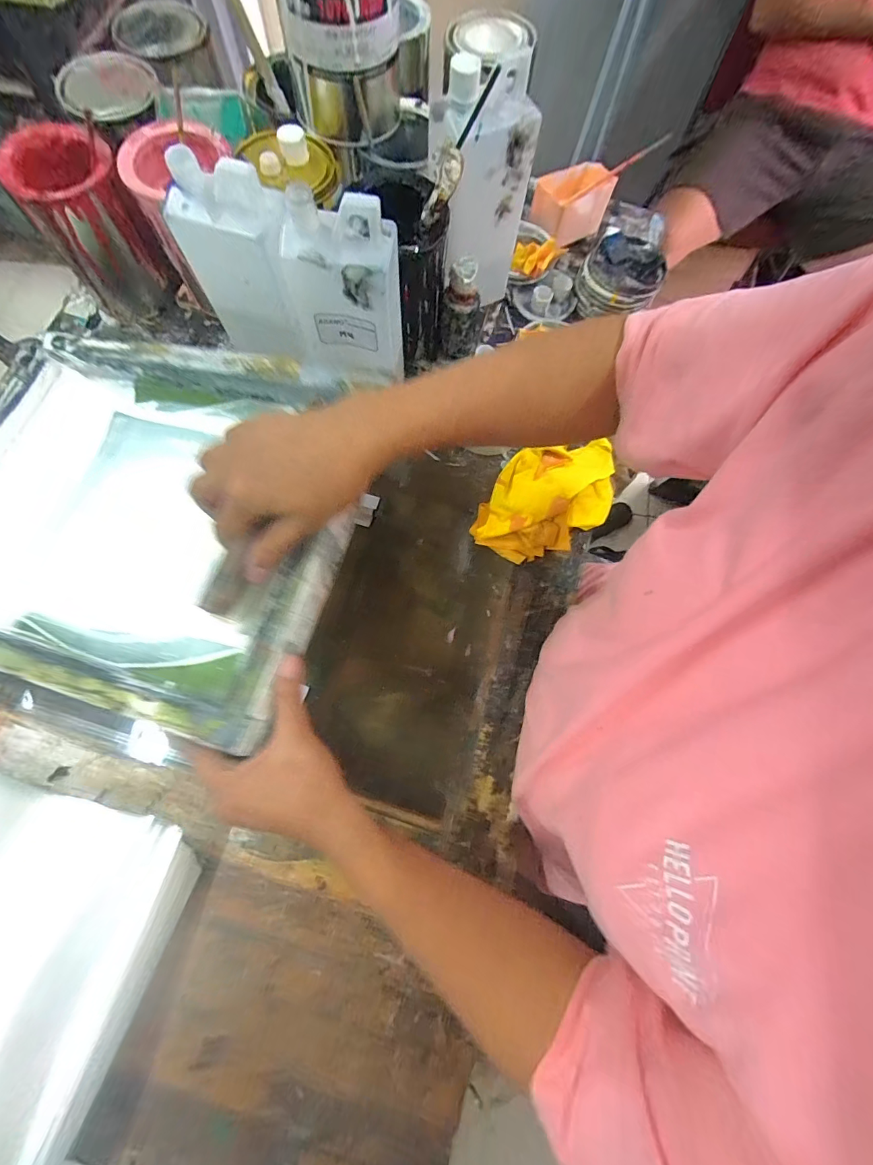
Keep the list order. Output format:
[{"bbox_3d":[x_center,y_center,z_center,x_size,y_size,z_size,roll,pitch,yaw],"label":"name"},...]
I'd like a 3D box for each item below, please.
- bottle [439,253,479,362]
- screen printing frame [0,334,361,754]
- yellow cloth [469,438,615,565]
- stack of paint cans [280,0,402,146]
[{"bbox_3d":[0.031,-0.325,0.504,0.048,0.116,0.056,7,74,-1],"label":"bottle"},{"bbox_3d":[-0.293,-0.075,0.417,0.430,0.059,0.349,12,74,14],"label":"screen printing frame"},{"bbox_3d":[0.130,-0.101,0.497,0.191,0.043,0.123,-37,77,-13],"label":"yellow cloth"},{"bbox_3d":[-0.087,-0.512,0.383,0.101,0.146,0.098,-8,74,-5],"label":"stack of paint cans"}]

